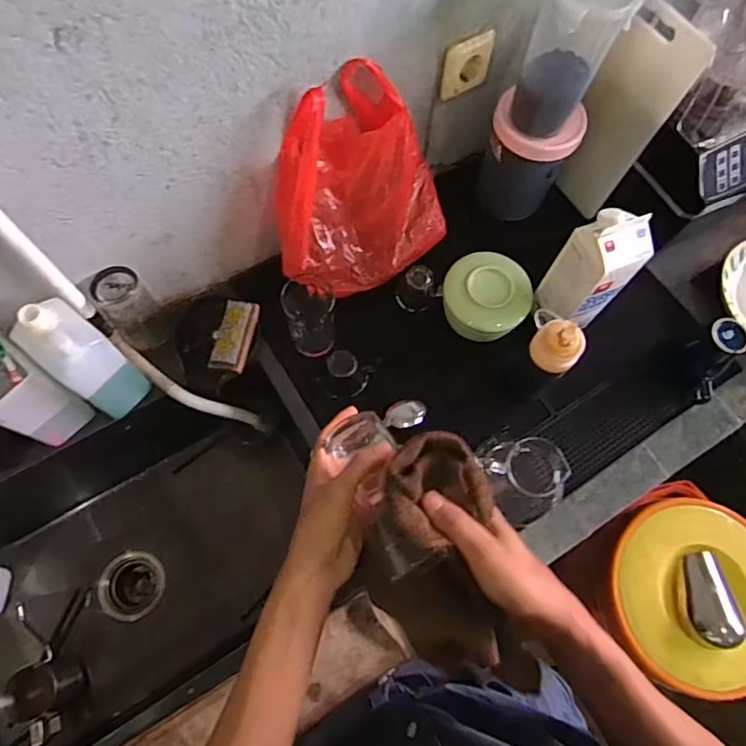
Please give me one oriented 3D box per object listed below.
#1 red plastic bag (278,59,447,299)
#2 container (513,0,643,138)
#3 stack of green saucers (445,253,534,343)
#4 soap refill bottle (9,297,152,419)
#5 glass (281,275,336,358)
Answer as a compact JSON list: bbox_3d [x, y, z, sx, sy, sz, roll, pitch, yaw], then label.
[{"bbox_3d":[-0.011,-0.248,0.713,0.253,0.249,0.141,-31,74,-13],"label":"red plastic bag"},{"bbox_3d":[0.242,-0.397,0.666,0.099,0.191,0.100,25,70,7],"label":"container"},{"bbox_3d":[0.172,-0.117,0.808,0.126,0.064,0.115,-12,71,-7],"label":"stack of green saucers"},{"bbox_3d":[-0.362,-0.014,0.669,0.083,0.202,0.070,38,72,11],"label":"soap refill bottle"},{"bbox_3d":[-0.089,-0.082,0.748,0.068,0.128,0.064,1,69,-3],"label":"glass"}]

